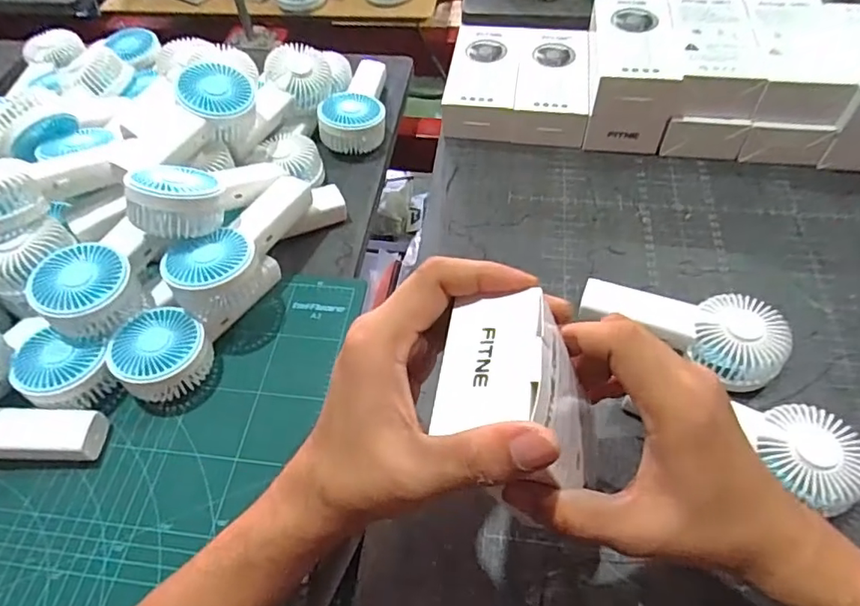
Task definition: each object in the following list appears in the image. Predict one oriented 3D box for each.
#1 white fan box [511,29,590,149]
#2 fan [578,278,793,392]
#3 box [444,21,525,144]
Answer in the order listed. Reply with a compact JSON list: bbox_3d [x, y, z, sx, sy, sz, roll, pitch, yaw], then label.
[{"bbox_3d":[0.125,-0.224,0.571,0.074,0.049,0.147,5,54,7],"label":"white fan box"},{"bbox_3d":[0.183,0.013,0.403,0.139,0.038,0.062,27,59,21],"label":"fan"},{"bbox_3d":[0.057,-0.230,0.582,0.069,0.046,0.147,6,54,8],"label":"box"}]

